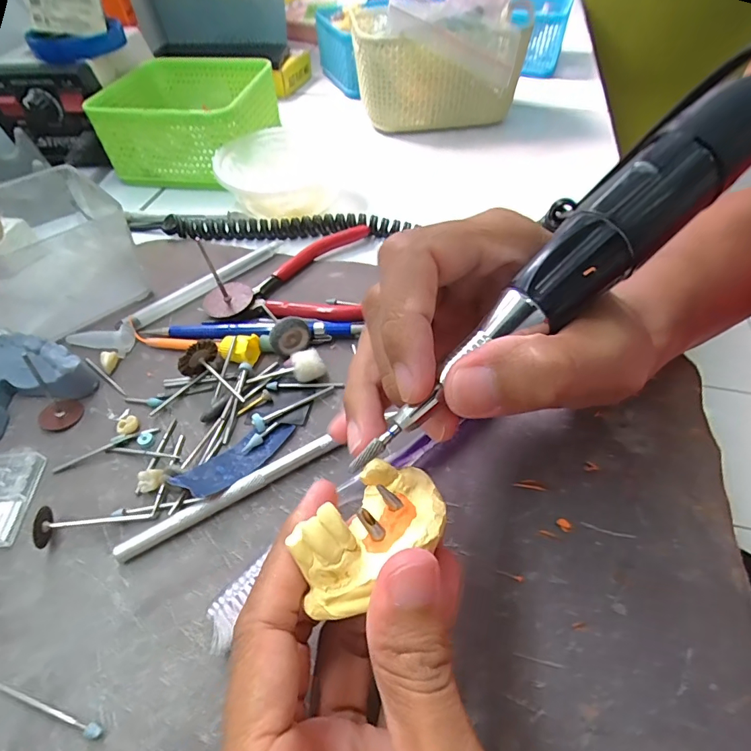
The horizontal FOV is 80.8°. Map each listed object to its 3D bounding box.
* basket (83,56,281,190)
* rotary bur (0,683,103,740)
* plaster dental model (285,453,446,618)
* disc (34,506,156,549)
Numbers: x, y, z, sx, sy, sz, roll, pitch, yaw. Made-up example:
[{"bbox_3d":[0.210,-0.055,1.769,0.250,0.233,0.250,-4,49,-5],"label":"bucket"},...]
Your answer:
[{"bbox_3d":[-0.167,-0.238,0.408,0.132,0.064,0.130,6,51,6],"label":"basket"},{"bbox_3d":[-0.116,0.117,0.156,0.046,0.004,0.004,14,53,12],"label":"rotary bur"},{"bbox_3d":[0.001,0.044,0.129,0.029,0.017,0.051,37,50,27],"label":"plaster dental model"},{"bbox_3d":[-0.124,0.067,0.193,0.045,0.012,0.016,-1,51,1],"label":"disc"}]

